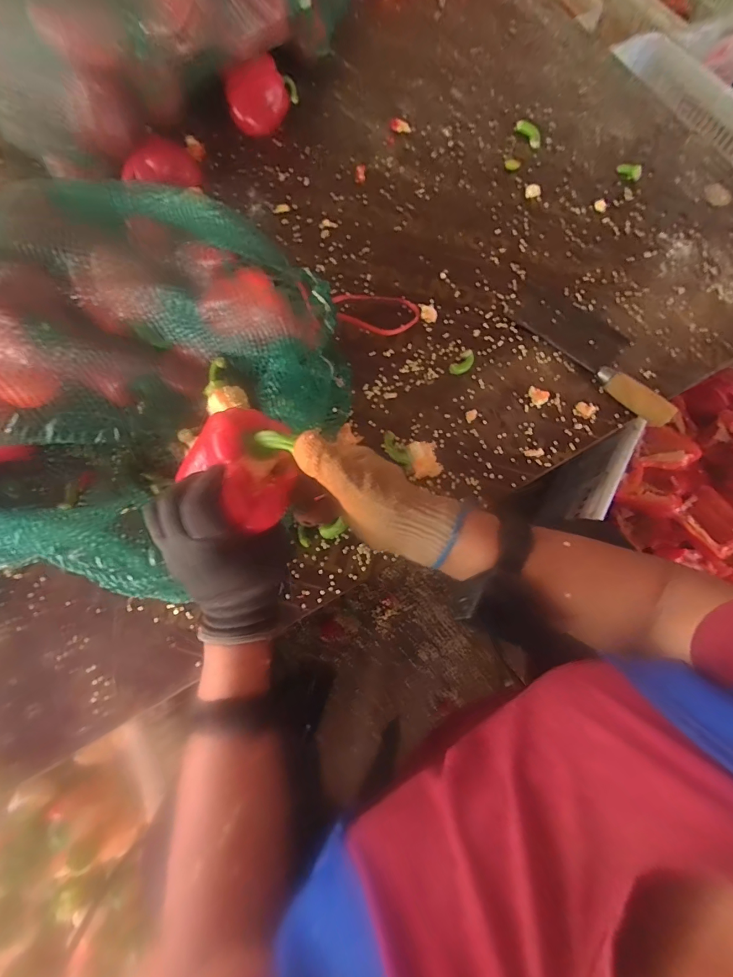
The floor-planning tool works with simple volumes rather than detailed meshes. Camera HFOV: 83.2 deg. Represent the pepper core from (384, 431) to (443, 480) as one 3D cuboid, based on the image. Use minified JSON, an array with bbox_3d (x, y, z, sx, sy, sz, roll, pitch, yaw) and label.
[{"bbox_3d":[0.056,-0.044,0.499,0.058,0.024,0.069,-16,74,-6],"label":"pepper core"}]

